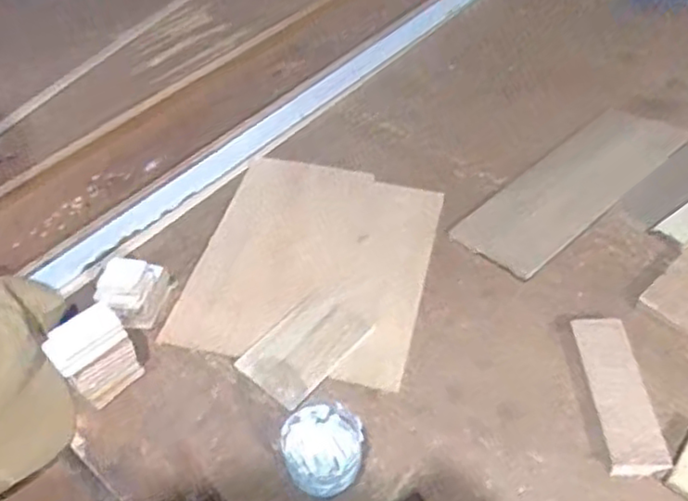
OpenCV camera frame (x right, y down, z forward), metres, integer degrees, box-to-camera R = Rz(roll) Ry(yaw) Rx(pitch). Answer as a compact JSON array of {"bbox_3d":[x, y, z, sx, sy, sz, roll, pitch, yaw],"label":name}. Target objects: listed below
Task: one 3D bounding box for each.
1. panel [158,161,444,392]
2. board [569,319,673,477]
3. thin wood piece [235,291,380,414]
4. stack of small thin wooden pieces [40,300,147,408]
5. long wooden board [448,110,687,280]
[{"bbox_3d":[-0.036,0.009,0.772,0.257,0.013,0.292,9,52,13],"label":"panel"},{"bbox_3d":[0.260,0.135,0.630,0.053,0.021,0.153,-5,50,2],"label":"board"},{"bbox_3d":[-0.038,0.100,0.692,0.082,0.006,0.130,35,61,30],"label":"thin wood piece"},{"bbox_3d":[-0.243,0.106,0.654,0.049,0.084,0.068,35,62,30],"label":"stack of small thin wooden pieces"},{"bbox_3d":[0.277,-0.081,0.809,0.305,0.022,0.115,-34,55,-21],"label":"long wooden board"}]

